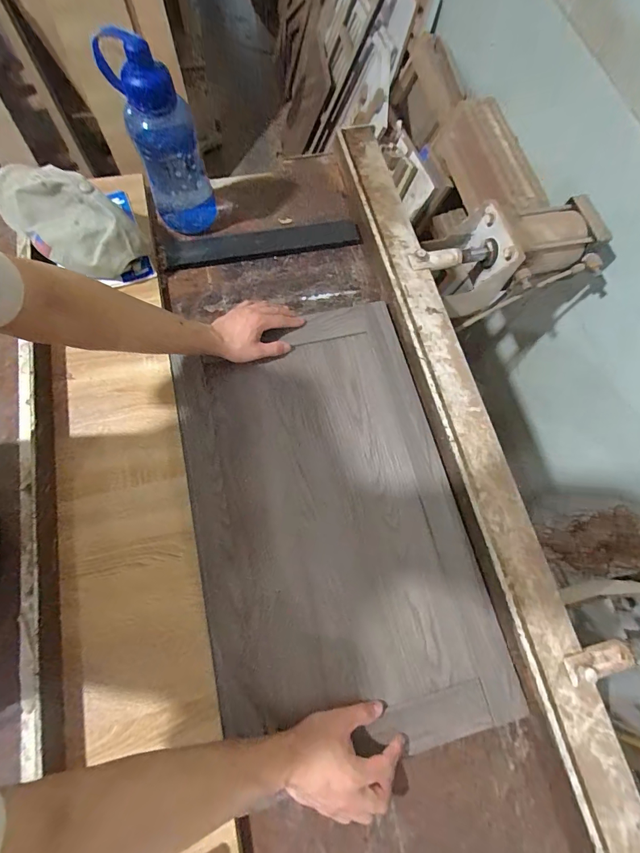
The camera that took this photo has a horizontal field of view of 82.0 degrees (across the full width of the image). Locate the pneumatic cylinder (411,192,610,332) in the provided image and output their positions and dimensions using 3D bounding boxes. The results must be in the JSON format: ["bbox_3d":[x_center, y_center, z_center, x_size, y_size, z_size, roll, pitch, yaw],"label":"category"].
[{"bbox_3d":[0.342,-0.336,0.734,0.337,0.146,0.178,-15,74,-8],"label":"pneumatic cylinder"}]

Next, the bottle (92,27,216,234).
[{"bbox_3d":[-0.240,-0.428,0.577,0.102,0.276,0.082,-14,74,-7],"label":"bottle"}]

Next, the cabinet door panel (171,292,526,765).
[{"bbox_3d":[0.010,0.122,0.553,0.382,0.028,0.612,-12,74,-8],"label":"cabinet door panel"}]

